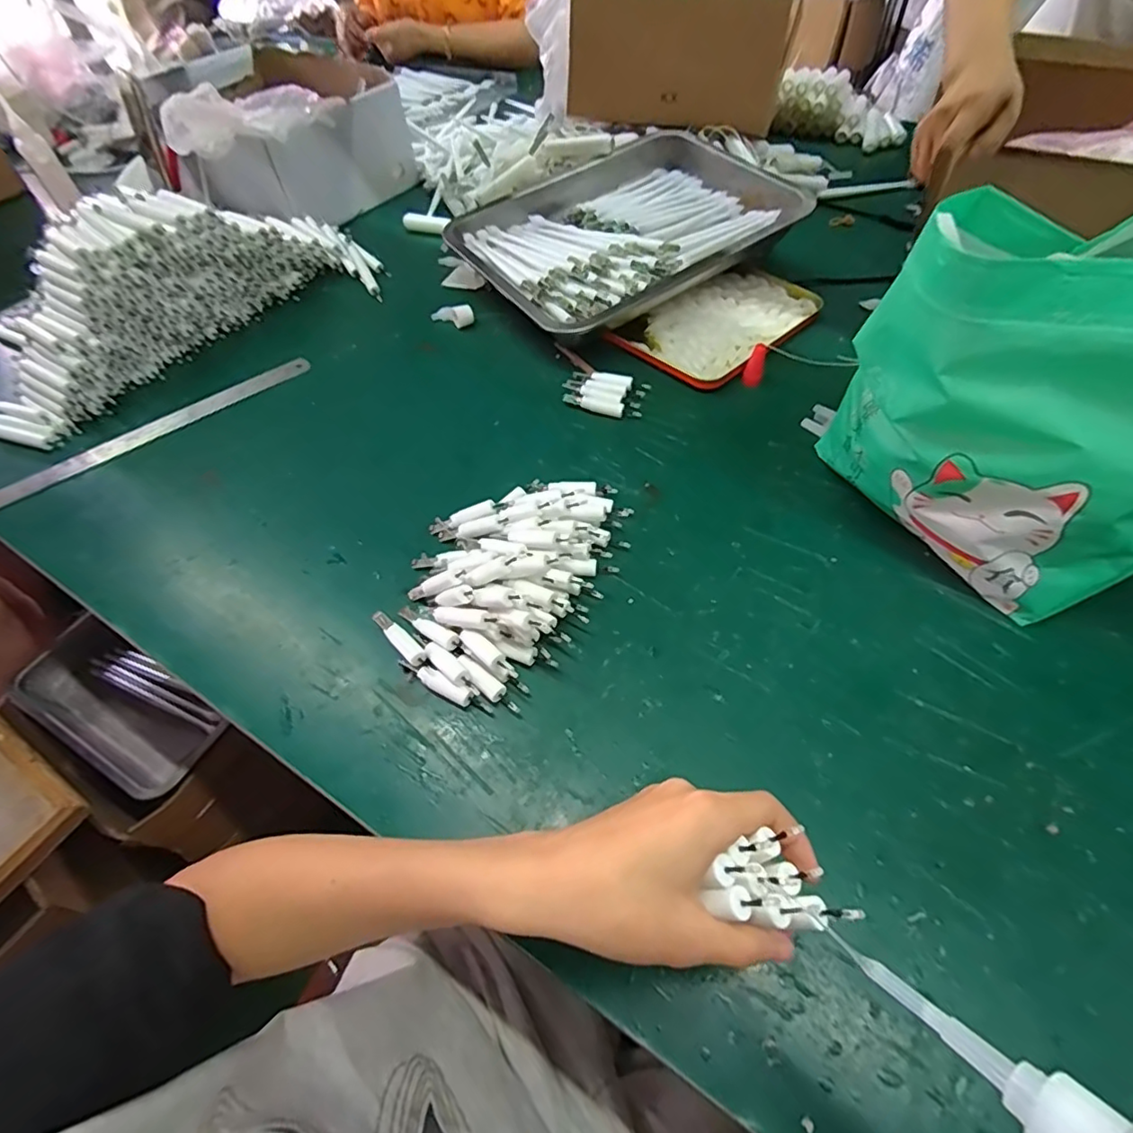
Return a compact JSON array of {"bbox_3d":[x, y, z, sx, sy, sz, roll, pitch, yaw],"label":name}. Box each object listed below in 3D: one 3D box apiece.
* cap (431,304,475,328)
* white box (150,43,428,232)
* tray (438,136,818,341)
[{"bbox_3d":[-0.130,-0.286,0.659,0.050,0.021,0.017,18,60,16],"label":"cap"},{"bbox_3d":[-0.448,-0.620,0.847,0.373,0.116,0.272,26,60,20],"label":"white box"},{"bbox_3d":[0.074,-0.381,0.673,0.351,0.059,0.273,-28,58,-16],"label":"tray"}]

